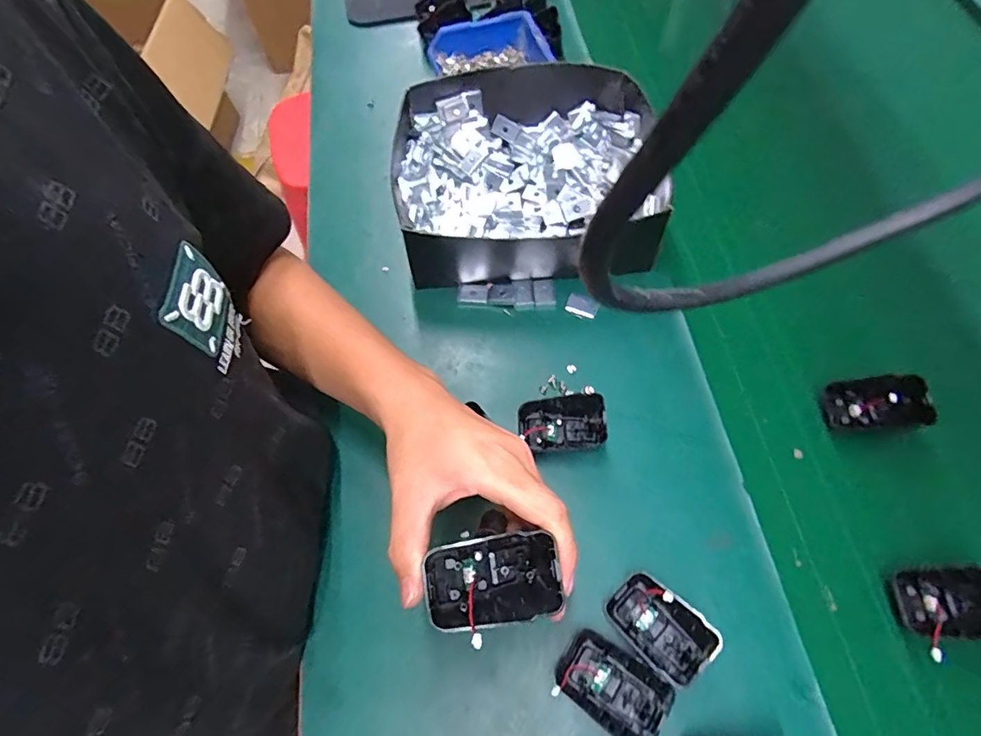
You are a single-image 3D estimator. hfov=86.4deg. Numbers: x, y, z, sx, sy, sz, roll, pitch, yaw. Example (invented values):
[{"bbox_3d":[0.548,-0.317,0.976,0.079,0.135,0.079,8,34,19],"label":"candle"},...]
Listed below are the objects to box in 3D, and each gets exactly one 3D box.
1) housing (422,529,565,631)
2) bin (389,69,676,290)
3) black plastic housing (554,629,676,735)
[{"bbox_3d":[0.000,0.112,0.276,0.066,0.025,0.042,-8,78,-8],"label":"housing"},{"bbox_3d":[0.036,-0.186,0.518,0.243,0.082,0.235,-4,64,1],"label":"bin"},{"bbox_3d":[0.080,0.210,0.342,0.070,0.018,0.045,28,71,22],"label":"black plastic housing"}]

